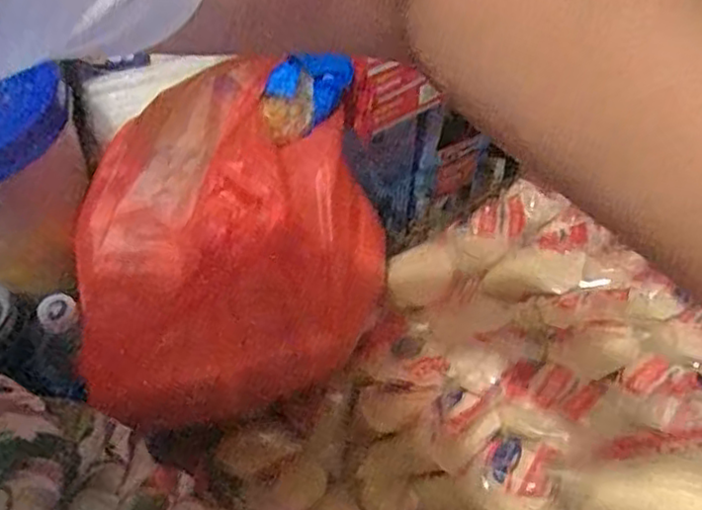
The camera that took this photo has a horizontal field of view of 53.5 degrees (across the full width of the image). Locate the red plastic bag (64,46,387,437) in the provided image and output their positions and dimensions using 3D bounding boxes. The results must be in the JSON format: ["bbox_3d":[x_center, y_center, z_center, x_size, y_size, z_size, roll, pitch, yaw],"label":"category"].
[{"bbox_3d":[-0.107,-0.003,0.602,0.263,0.164,0.279,7,51,5],"label":"red plastic bag"}]

